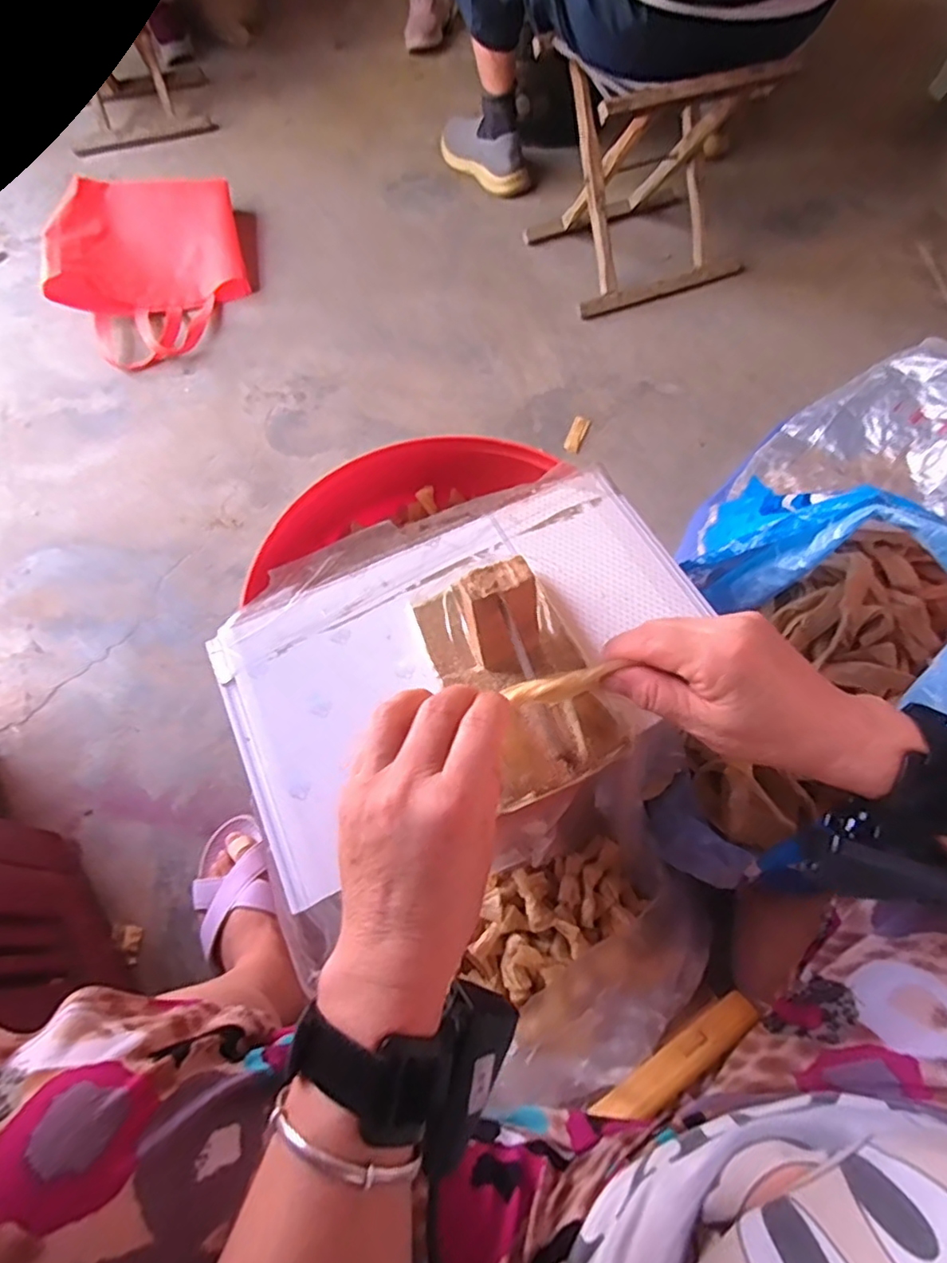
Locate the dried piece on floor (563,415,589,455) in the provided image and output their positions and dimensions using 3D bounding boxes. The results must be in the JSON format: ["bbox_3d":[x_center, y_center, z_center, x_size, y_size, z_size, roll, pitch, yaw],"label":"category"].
[{"bbox_3d":[0.159,-0.305,0.944,0.024,0.011,0.073,19,66,11],"label":"dried piece on floor"}]

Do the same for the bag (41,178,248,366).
[{"bbox_3d":[-0.595,-0.682,1.121,0.334,0.075,0.466,-15,65,-5],"label":"bag"}]

